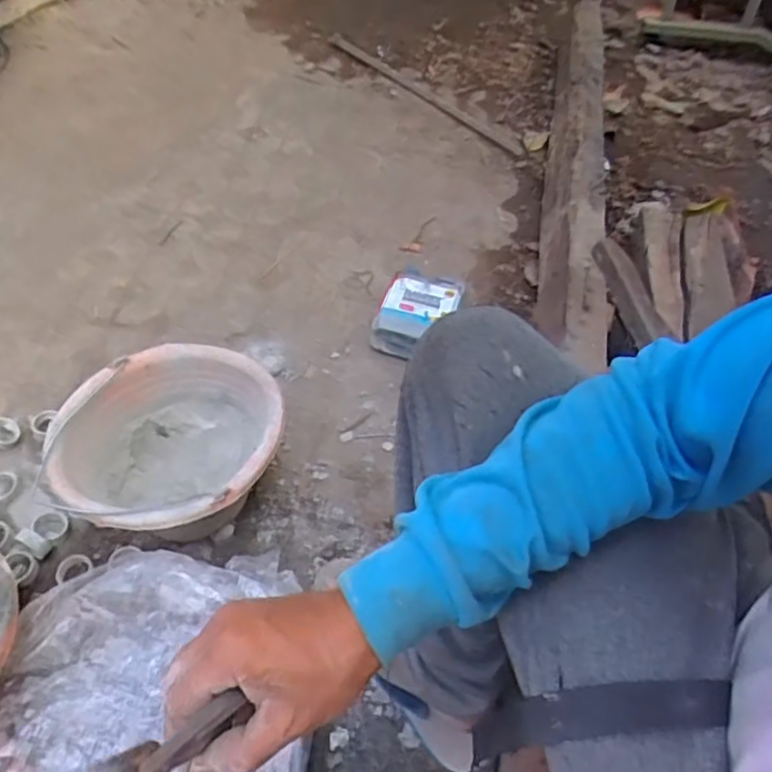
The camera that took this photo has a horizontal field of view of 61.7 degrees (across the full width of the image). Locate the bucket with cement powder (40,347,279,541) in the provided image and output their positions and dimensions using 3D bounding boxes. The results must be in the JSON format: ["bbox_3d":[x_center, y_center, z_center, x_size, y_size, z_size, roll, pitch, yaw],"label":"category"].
[{"bbox_3d":[-0.264,0.088,0.813,0.253,0.137,0.240,2,52,-3],"label":"bucket with cement powder"}]

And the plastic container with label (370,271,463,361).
[{"bbox_3d":[0.051,-0.112,1.084,0.125,0.079,0.132,16,52,6],"label":"plastic container with label"}]

